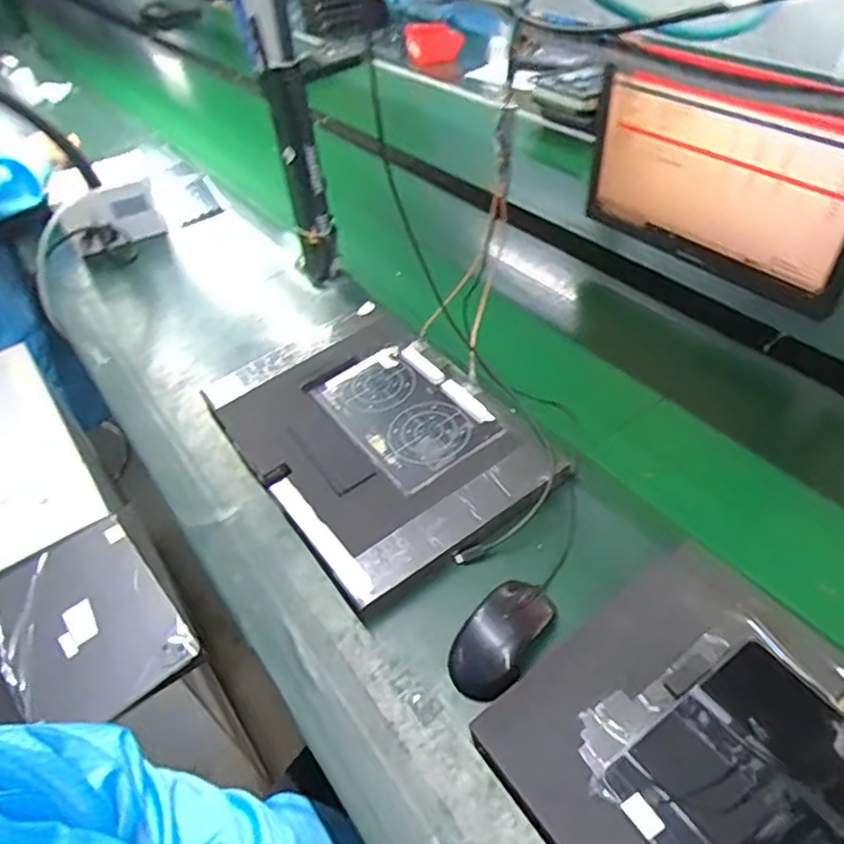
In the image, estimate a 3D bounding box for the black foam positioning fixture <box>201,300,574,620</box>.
[{"bbox_3d":[-0.060,0.007,0.730,0.261,0.035,0.376,-29,48,-23],"label":"black foam positioning fixture"}]

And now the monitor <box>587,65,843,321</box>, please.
[{"bbox_3d":[0.352,-0.289,0.785,0.040,0.218,0.365,-31,50,-22],"label":"monitor"}]

